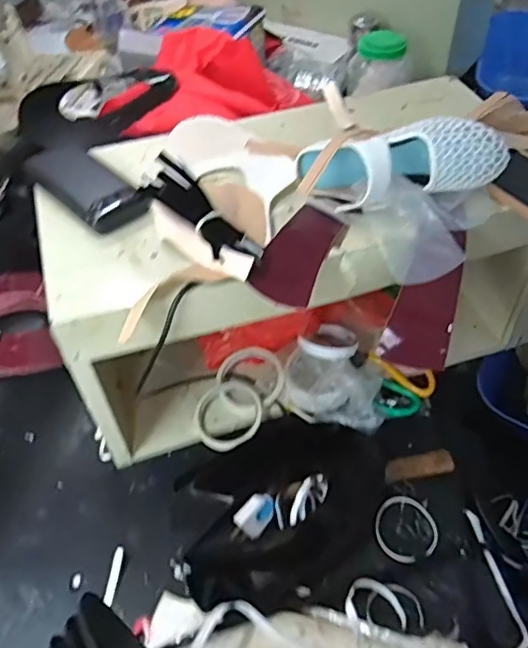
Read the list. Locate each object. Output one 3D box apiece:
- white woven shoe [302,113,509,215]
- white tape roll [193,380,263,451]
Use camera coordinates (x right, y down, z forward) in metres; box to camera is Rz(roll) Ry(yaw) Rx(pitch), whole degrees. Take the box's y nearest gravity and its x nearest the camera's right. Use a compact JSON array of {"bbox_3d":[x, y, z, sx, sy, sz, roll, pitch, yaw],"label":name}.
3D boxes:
[{"bbox_3d":[0.133,-0.162,0.610,0.226,0.078,0.074,1,45,29],"label":"white woven shoe"},{"bbox_3d":[-0.047,0.119,0.769,0.092,0.023,0.092,-2,48,2],"label":"white tape roll"}]

